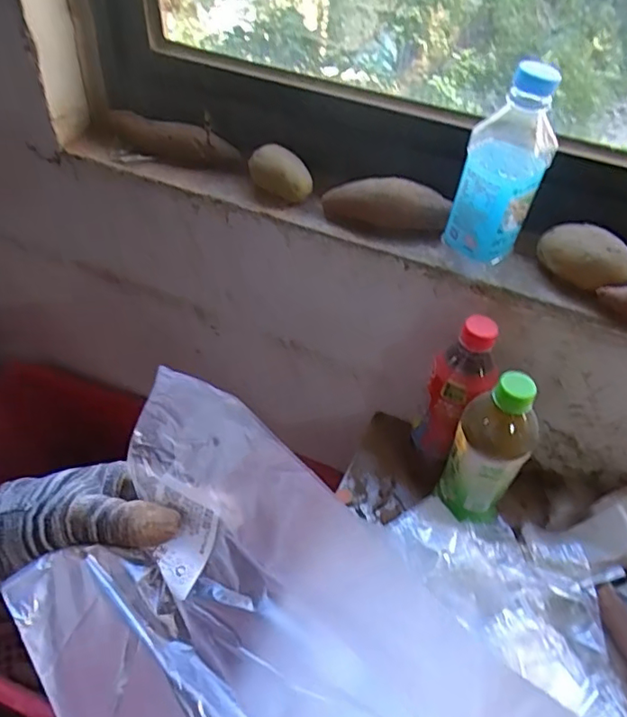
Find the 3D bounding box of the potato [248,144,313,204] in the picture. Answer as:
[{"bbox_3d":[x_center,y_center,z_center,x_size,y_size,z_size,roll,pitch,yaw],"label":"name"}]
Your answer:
[{"bbox_3d":[-0.031,-0.190,0.578,0.063,0.038,0.036,30,52,22],"label":"potato"}]

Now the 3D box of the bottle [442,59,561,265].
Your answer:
[{"bbox_3d":[0.156,-0.155,0.461,0.048,0.151,0.050,-25,53,-24],"label":"bottle"}]

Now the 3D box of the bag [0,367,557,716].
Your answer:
[{"bbox_3d":[-0.027,0.157,0.283,0.266,0.050,0.175,43,81,11],"label":"bag"}]

